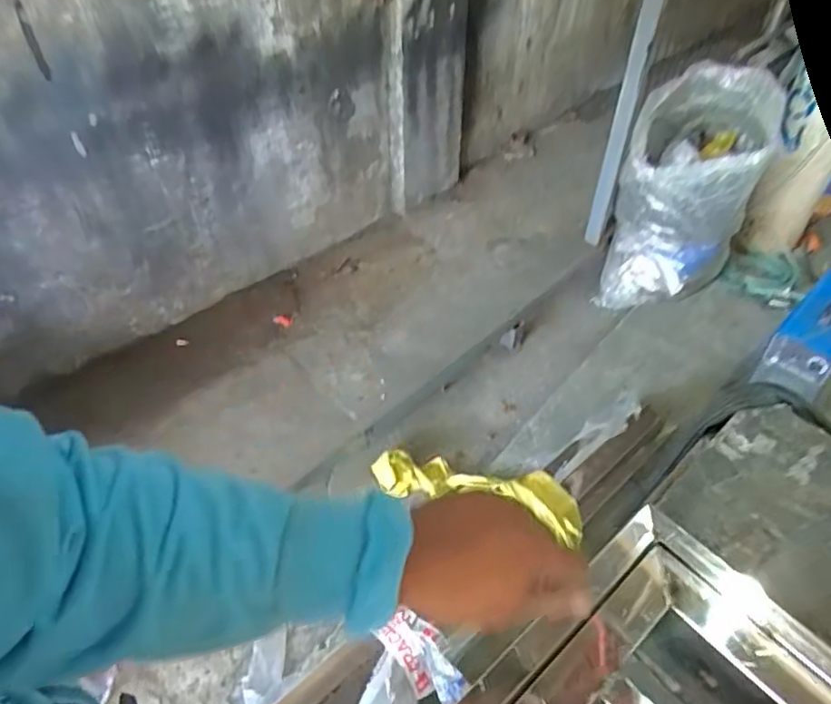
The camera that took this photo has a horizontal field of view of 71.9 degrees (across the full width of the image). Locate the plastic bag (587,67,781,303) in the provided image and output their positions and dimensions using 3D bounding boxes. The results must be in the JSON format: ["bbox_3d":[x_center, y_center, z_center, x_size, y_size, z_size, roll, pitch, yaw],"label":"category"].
[{"bbox_3d":[0.762,-0.452,1.617,0.329,0.583,0.325,19,48,18],"label":"plastic bag"}]

